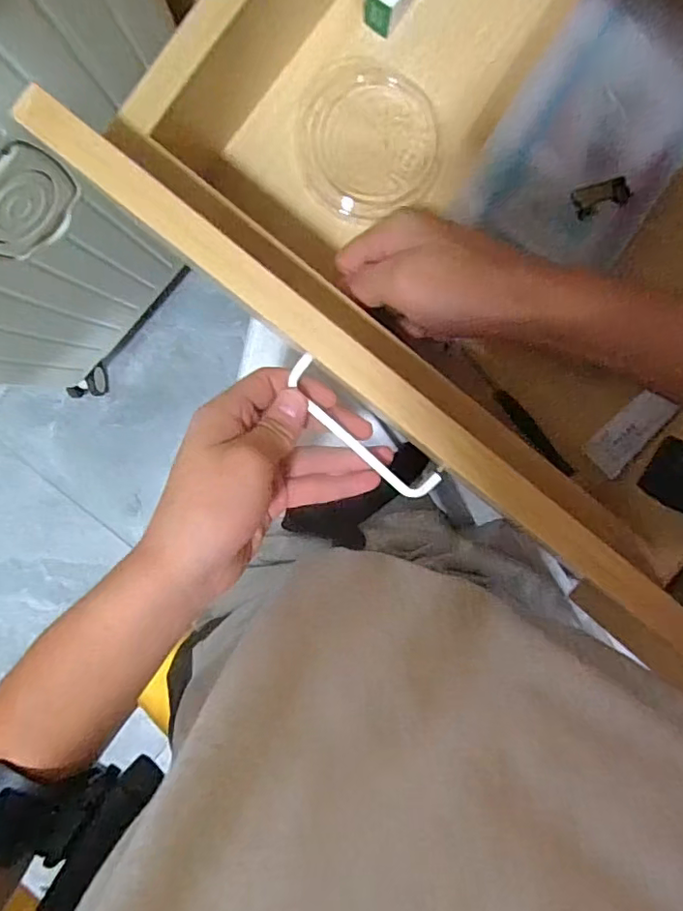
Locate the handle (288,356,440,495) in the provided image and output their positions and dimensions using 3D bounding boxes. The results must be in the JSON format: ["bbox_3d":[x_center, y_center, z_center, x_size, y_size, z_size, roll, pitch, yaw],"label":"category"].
[{"bbox_3d":[0.012,-0.015,0.313,0.027,0.004,0.101,-42,93,1],"label":"handle"}]

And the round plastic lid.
[{"bbox_3d":[0.017,-0.192,0.345,0.081,0.005,0.089,-3,96,-3],"label":"round plastic lid"}]

